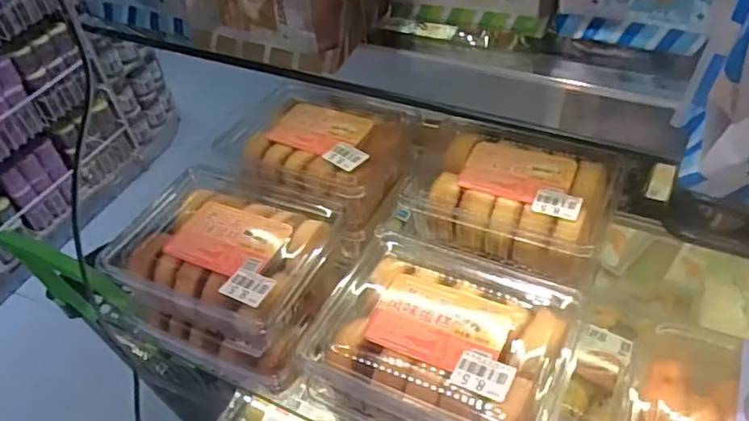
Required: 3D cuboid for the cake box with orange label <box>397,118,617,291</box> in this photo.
[{"bbox_3d":[0.127,-0.012,0.584,0.182,0.063,0.129,16,49,21],"label":"cake box with orange label"}]

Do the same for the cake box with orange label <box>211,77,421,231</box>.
[{"bbox_3d":[-0.059,-0.057,0.655,0.174,0.076,0.153,18,50,23],"label":"cake box with orange label"}]

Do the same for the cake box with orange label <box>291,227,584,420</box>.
[{"bbox_3d":[0.055,0.108,0.492,0.188,0.085,0.147,20,50,24],"label":"cake box with orange label"}]

